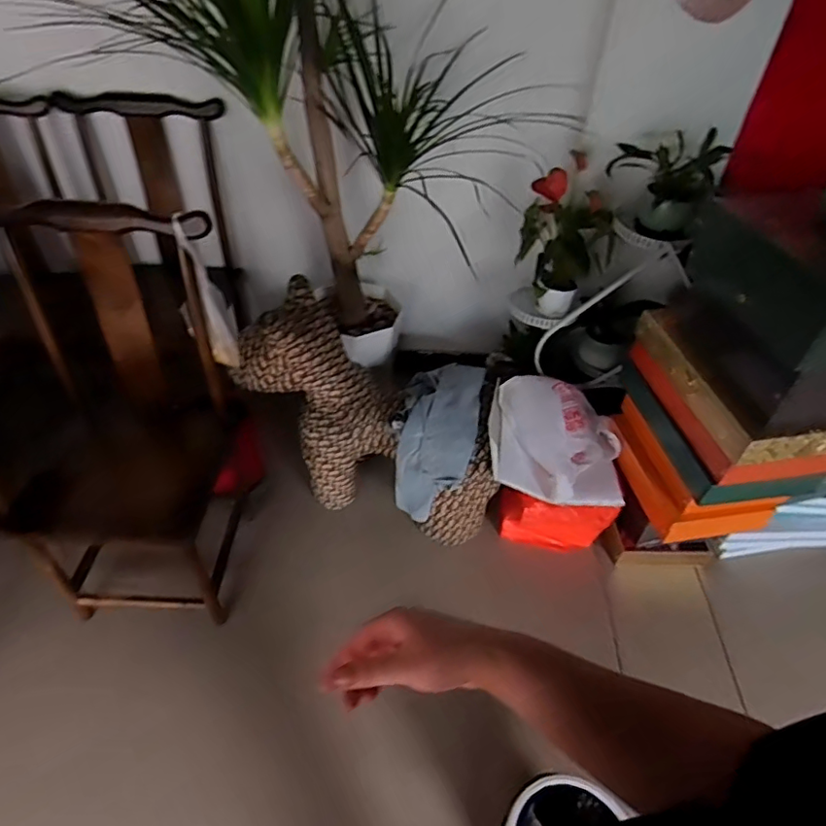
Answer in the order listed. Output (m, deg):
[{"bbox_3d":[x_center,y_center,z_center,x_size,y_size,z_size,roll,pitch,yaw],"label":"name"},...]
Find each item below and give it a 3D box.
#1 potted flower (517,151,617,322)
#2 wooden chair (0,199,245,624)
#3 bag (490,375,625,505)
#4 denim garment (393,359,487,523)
[{"bbox_3d":[0.453,-0.512,1.660,0.215,0.384,0.210,-18,48,-20],"label":"potted flower"},{"bbox_3d":[-0.713,0.053,1.340,0.472,0.960,0.450,8,45,5],"label":"wooden chair"},{"bbox_3d":[0.417,0.067,1.624,0.379,0.290,0.337,4,45,1],"label":"bag"},{"bbox_3d":[0.077,0.069,1.653,0.216,0.338,0.349,7,45,4],"label":"denim garment"}]

